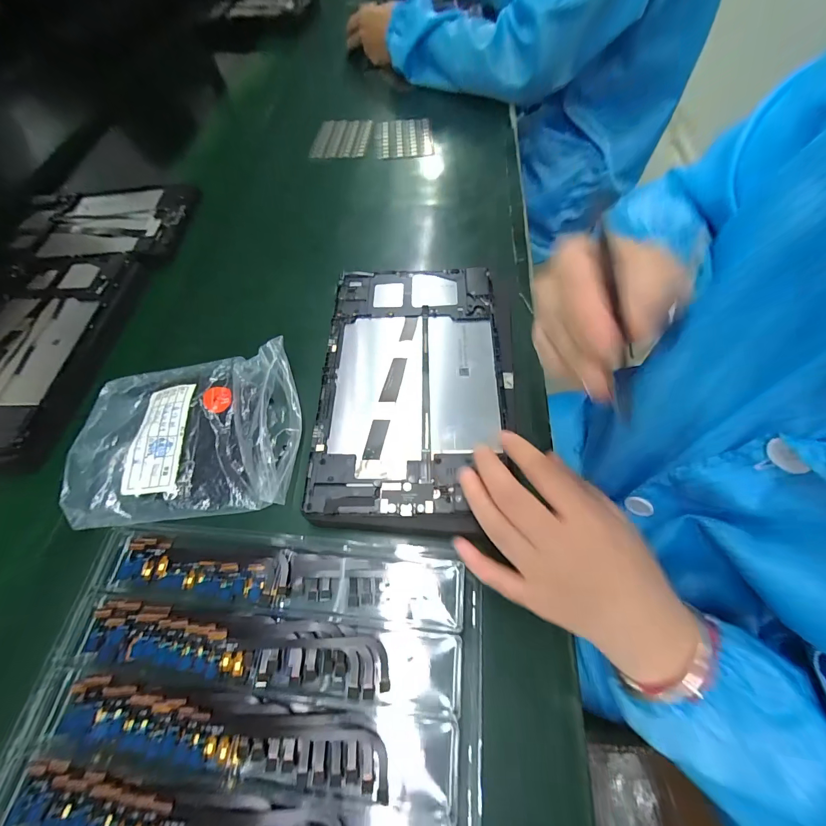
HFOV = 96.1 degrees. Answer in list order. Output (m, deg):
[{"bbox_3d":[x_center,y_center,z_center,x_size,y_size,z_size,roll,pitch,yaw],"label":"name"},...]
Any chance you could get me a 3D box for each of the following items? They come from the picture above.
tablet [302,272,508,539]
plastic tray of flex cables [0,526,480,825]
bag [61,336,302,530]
[{"bbox_3d":[-0.001,-0.030,0.305,0.146,0.012,0.242,0,61,2],"label":"tablet"},{"bbox_3d":[-0.099,0.182,0.214,0.266,0.016,0.215,4,61,4],"label":"plastic tray of flex cables"},{"bbox_3d":[-0.181,0.011,0.299,0.166,0.030,0.139,-9,60,2],"label":"bag"}]

